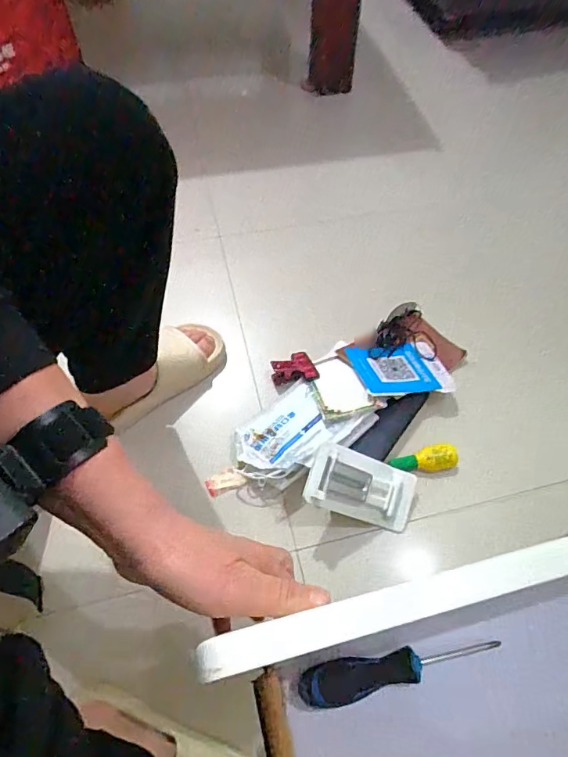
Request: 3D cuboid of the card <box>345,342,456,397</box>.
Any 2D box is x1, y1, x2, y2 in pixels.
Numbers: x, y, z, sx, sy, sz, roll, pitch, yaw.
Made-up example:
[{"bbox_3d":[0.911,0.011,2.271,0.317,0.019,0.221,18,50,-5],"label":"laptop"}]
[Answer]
[{"bbox_3d":[0.180,-0.014,0.703,0.143,0.008,0.109,-4,45,-13],"label":"card"}]

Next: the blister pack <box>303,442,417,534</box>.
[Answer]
[{"bbox_3d":[0.103,0.142,0.583,0.161,0.018,0.080,24,79,-27],"label":"blister pack"}]

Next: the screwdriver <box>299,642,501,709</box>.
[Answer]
[{"bbox_3d":[0.097,0.245,0.383,0.167,0.031,0.029,-8,61,-6],"label":"screwdriver"}]

